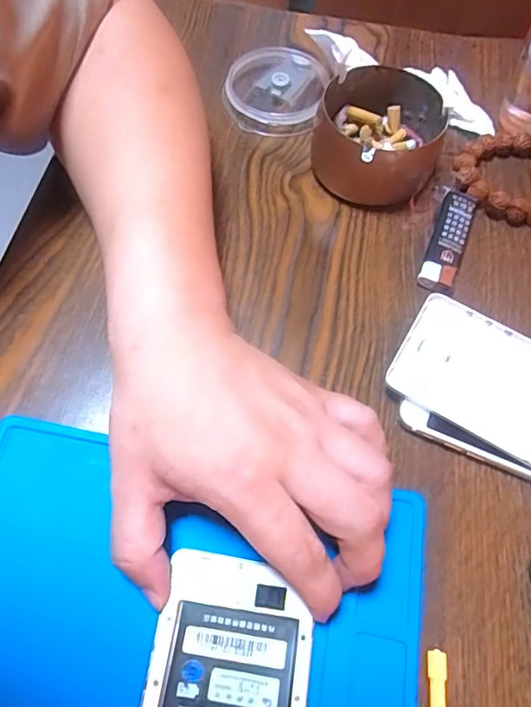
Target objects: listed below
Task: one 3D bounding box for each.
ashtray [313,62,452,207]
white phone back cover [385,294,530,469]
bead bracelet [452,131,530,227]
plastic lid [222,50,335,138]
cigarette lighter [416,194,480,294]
[{"bbox_3d":[0.078,-0.150,0.353,0.087,0.046,0.086,1,63,-2],"label":"ashtray"},{"bbox_3d":[0.145,0.027,0.287,0.144,0.014,0.071,29,66,11],"label":"white phone back cover"},{"bbox_3d":[0.182,-0.128,0.363,0.089,0.016,0.077,23,65,9],"label":"bead bracelet"},{"bbox_3d":[0.007,-0.203,0.391,0.075,0.018,0.078,10,63,2],"label":"plastic lid"},{"bbox_3d":[0.122,-0.075,0.336,0.023,0.012,0.084,22,65,8],"label":"cigarette lighter"}]

